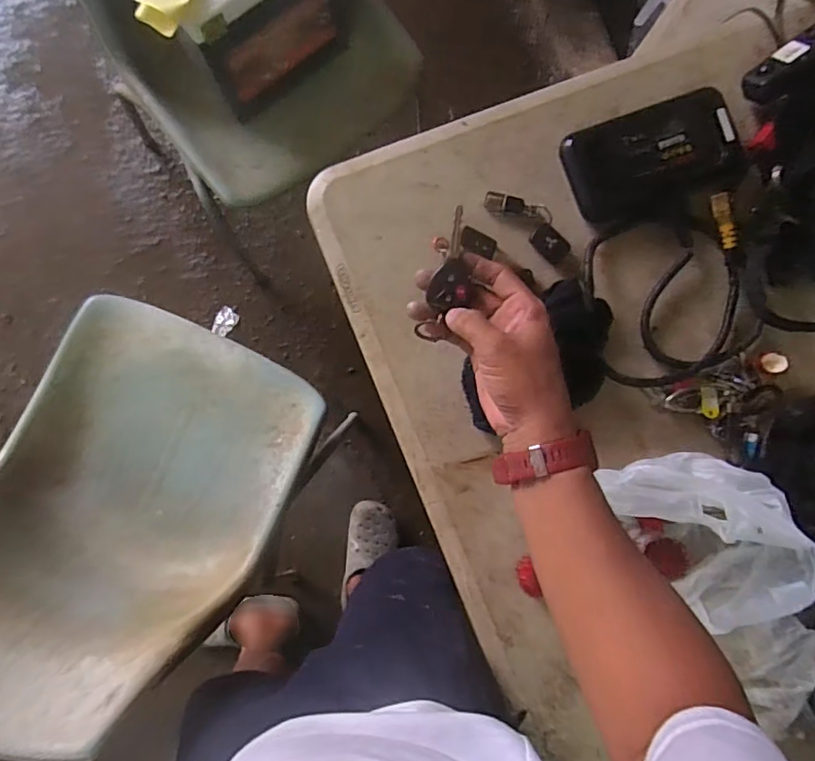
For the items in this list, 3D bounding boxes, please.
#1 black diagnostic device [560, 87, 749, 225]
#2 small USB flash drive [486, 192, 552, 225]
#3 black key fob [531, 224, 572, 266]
[{"bbox_3d":[0.308,-0.266,0.673,0.215,0.033,0.128,-18,88,-5],"label":"black diagnostic device"},{"bbox_3d":[0.135,-0.210,0.679,0.082,0.009,0.024,11,86,-4],"label":"small USB flash drive"},{"bbox_3d":[0.175,-0.166,0.679,0.033,0.010,0.047,-42,90,-6],"label":"black key fob"}]

